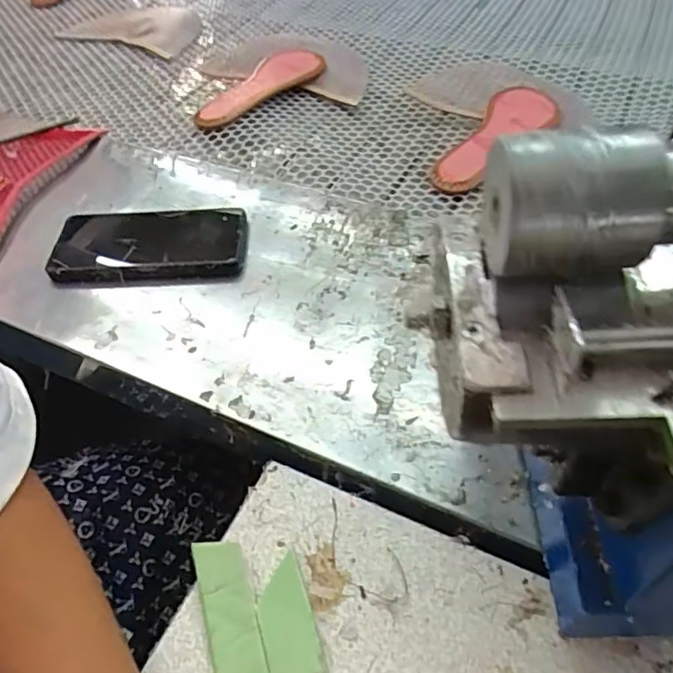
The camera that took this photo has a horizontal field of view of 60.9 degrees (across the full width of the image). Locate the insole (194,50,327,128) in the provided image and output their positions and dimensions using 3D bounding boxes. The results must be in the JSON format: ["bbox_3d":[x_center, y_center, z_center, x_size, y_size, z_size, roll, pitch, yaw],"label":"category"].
[{"bbox_3d":[-0.094,-0.326,0.736,0.223,0.025,0.091,-33,57,-23],"label":"insole"}]

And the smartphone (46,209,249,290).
[{"bbox_3d":[-0.163,-0.079,0.501,0.165,0.018,0.083,-1,50,2],"label":"smartphone"}]

